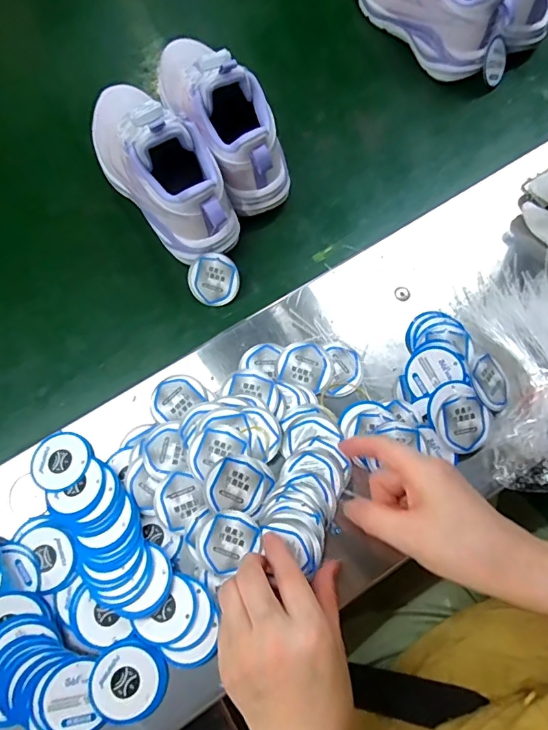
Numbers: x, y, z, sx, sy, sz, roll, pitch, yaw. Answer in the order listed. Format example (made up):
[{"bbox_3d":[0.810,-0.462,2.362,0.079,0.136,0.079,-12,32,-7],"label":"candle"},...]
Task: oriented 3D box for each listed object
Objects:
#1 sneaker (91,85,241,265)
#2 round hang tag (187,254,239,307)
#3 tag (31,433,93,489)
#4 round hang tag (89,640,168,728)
[{"bbox_3d":[-0.103,-0.181,0.443,0.073,0.121,0.173,-36,72,-12],"label":"sneaker"},{"bbox_3d":[-0.057,-0.081,0.454,0.049,0.007,0.049,3,110,9],"label":"round hang tag"},{"bbox_3d":[-0.172,0.077,0.385,0.047,0.005,0.045,-1,72,2],"label":"tag"},{"bbox_3d":[-0.102,0.223,0.337,0.052,0.006,0.051,2,70,-6],"label":"round hang tag"}]

